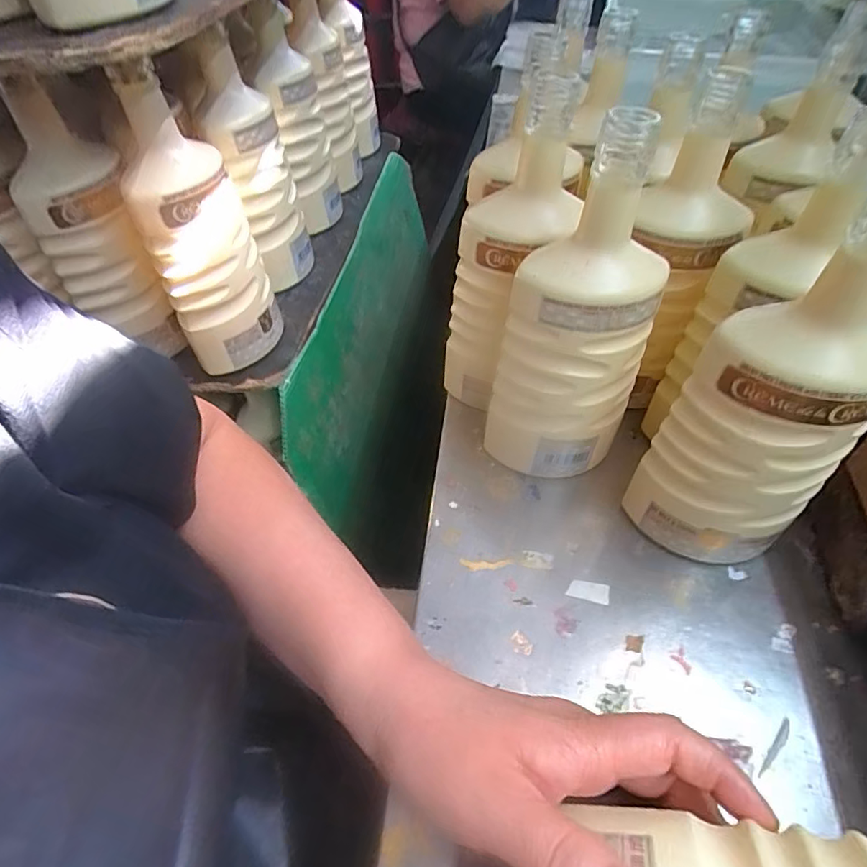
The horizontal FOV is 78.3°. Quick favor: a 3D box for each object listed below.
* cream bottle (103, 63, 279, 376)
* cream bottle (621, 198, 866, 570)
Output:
[{"bbox_3d":[-0.189,-0.156,0.441,0.073,0.220,0.069,-6,49,-1],"label":"cream bottle"},{"bbox_3d":[0.193,-0.009,0.312,0.077,0.244,0.083,-22,51,-17],"label":"cream bottle"}]

